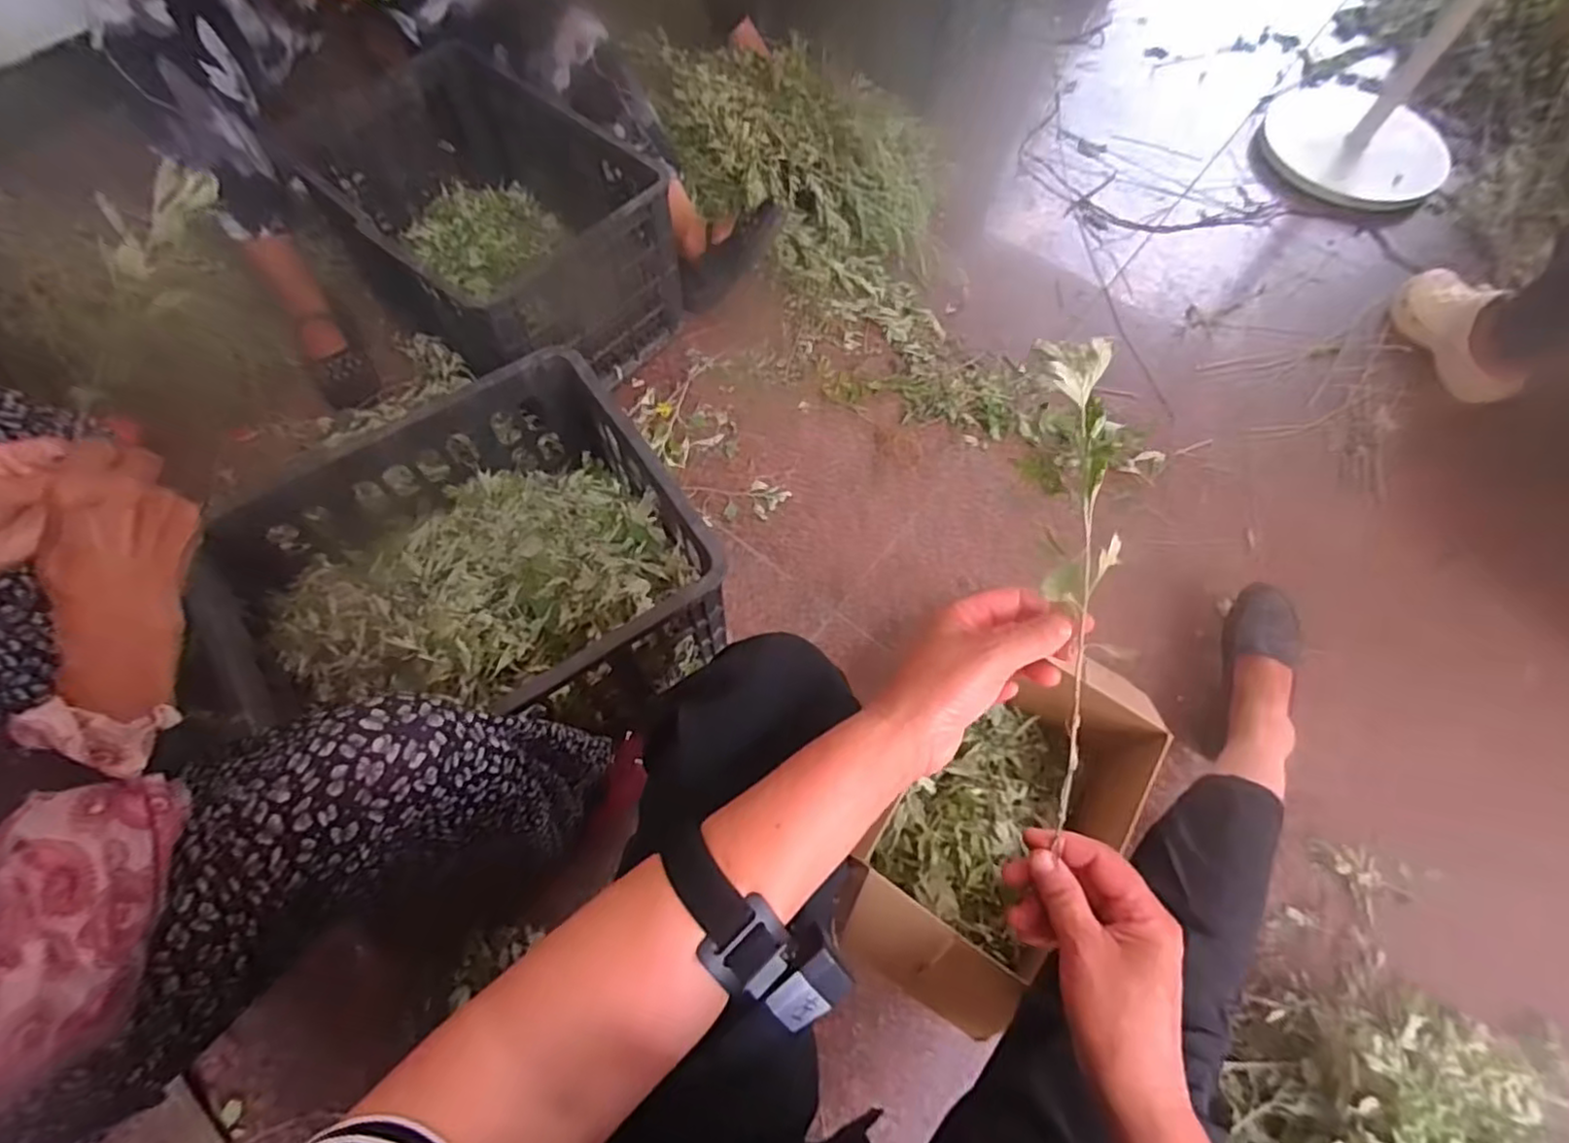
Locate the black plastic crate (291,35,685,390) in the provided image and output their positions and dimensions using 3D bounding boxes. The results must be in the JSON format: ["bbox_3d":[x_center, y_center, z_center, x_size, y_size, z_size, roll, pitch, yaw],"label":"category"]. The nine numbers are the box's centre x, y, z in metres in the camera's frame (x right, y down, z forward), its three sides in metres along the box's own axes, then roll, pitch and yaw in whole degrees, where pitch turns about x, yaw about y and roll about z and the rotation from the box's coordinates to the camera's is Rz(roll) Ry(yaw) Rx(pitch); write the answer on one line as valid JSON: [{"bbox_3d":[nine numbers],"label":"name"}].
[{"bbox_3d":[-0.415,-0.502,0.979,0.341,0.248,0.485,-40,74,-16],"label":"black plastic crate"}]

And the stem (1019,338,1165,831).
[{"bbox_3d":[0.151,0.007,0.340,0.040,0.059,0.249,0,95,-2],"label":"stem"}]

